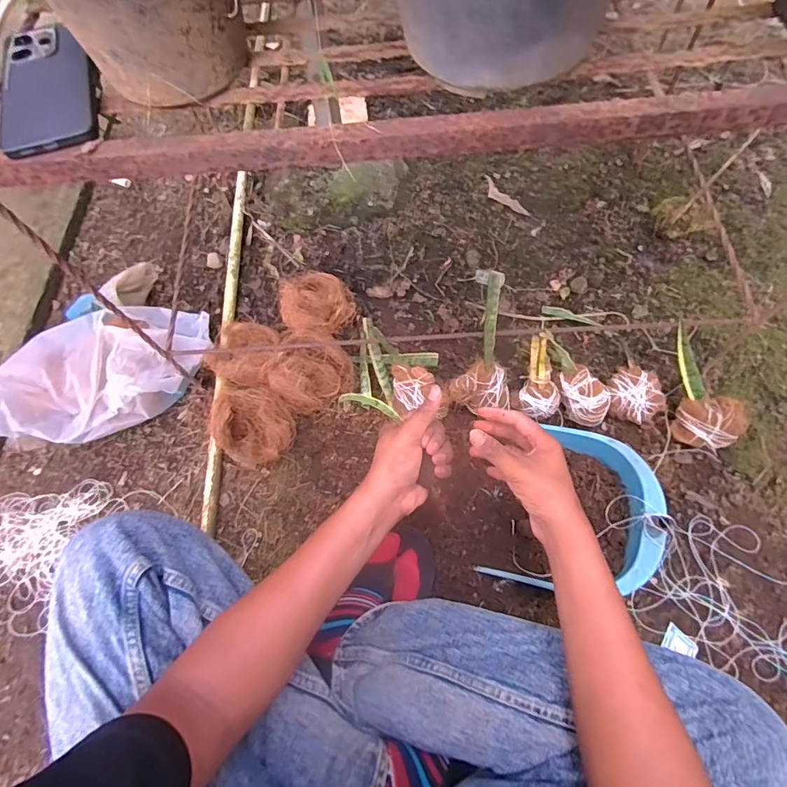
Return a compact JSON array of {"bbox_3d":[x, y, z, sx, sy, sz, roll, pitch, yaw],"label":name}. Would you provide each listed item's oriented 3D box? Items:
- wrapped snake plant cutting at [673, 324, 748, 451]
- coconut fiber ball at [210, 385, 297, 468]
[{"bbox_3d":[0.476,-0.005,0.719,0.078,0.075,0.216,-30,103,-11],"label":"wrapped snake plant cutting"},{"bbox_3d":[-0.224,0.051,0.748,0.124,0.086,0.119,-1,65,3],"label":"coconut fiber ball"}]

